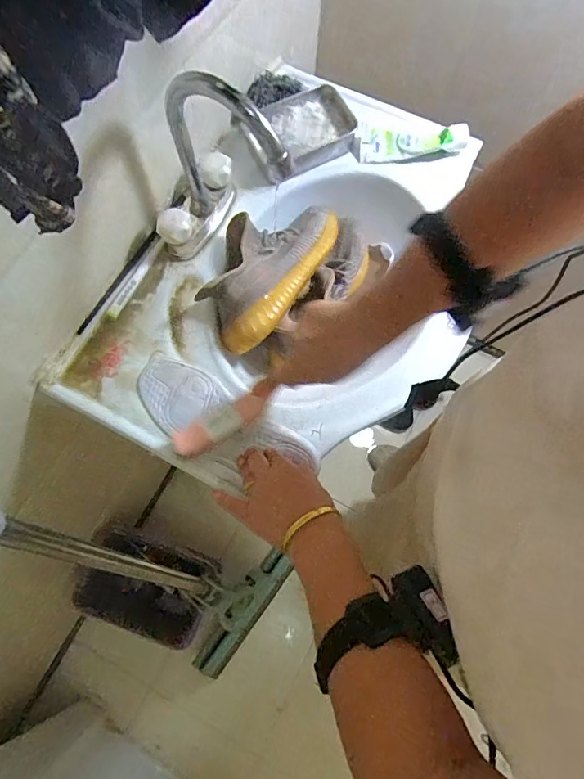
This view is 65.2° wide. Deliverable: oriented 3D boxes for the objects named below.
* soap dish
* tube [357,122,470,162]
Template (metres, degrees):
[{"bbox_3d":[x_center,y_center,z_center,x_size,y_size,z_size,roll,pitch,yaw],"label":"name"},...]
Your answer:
[{"bbox_3d":[0.025,-0.377,0.660,0.114,0.034,0.102,-23,75,-8],"label":"soap dish"},{"bbox_3d":[0.172,-0.356,0.652,0.149,0.032,0.041,-1,73,-2],"label":"tube"}]

